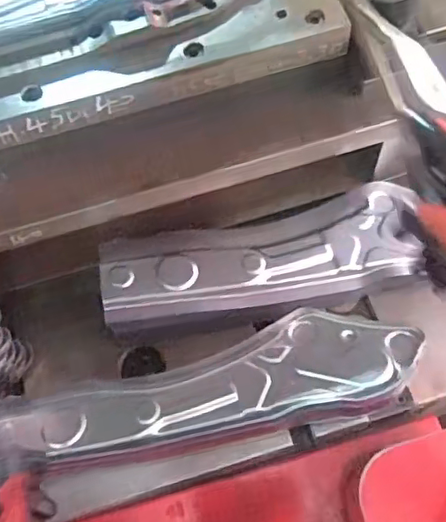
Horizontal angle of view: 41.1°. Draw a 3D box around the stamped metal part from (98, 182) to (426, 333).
[{"bbox_3d":[0.045,-0.004,0.675,0.356,0.043,0.118,-13,66,-3],"label":"stamped metal part"}]

